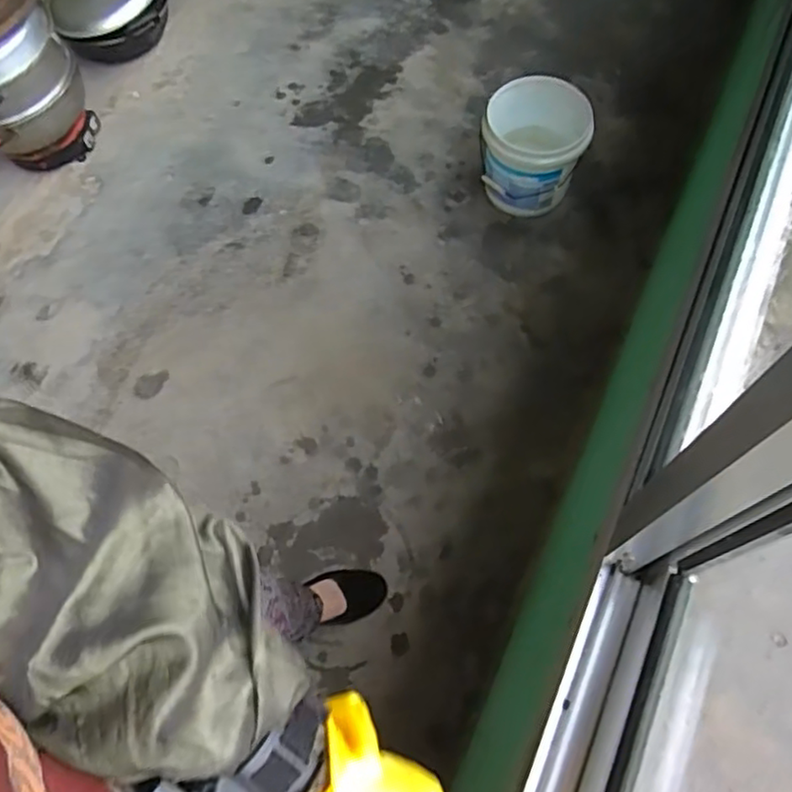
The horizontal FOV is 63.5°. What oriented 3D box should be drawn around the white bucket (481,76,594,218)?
[{"bbox_3d":[0.287,-0.526,1.355,0.214,0.174,0.208,-1,67,4],"label":"white bucket"}]

